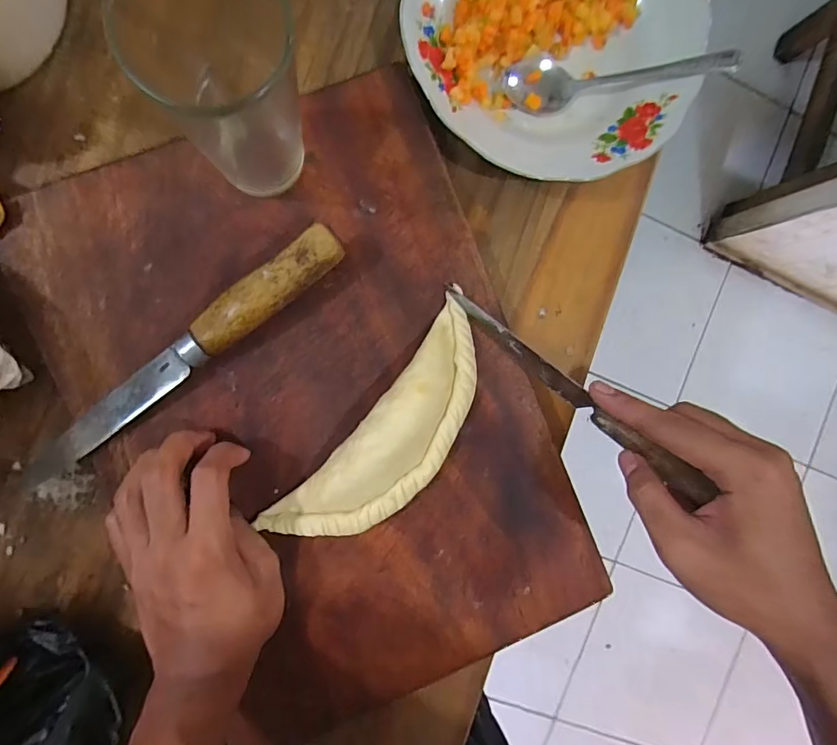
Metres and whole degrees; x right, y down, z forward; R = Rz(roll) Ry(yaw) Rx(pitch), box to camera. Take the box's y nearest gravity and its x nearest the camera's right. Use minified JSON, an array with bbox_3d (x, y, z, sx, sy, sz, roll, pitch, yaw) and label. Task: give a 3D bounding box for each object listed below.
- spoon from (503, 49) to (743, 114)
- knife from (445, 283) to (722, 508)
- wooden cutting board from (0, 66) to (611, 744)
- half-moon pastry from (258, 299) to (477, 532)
[{"bbox_3d":[0.134,-0.208,0.337,0.155,0.040,0.041,-13,93,-7],"label":"spoon"},{"bbox_3d":[0.096,0.011,0.310,0.194,0.032,0.011,42,86,14],"label":"knife"},{"bbox_3d":[-0.057,0.030,0.323,0.268,0.014,0.387,-23,94,-6],"label":"wooden cutting board"},{"bbox_3d":[-0.014,0.044,0.315,0.064,0.027,0.186,40,87,-7],"label":"half-moon pastry"}]

